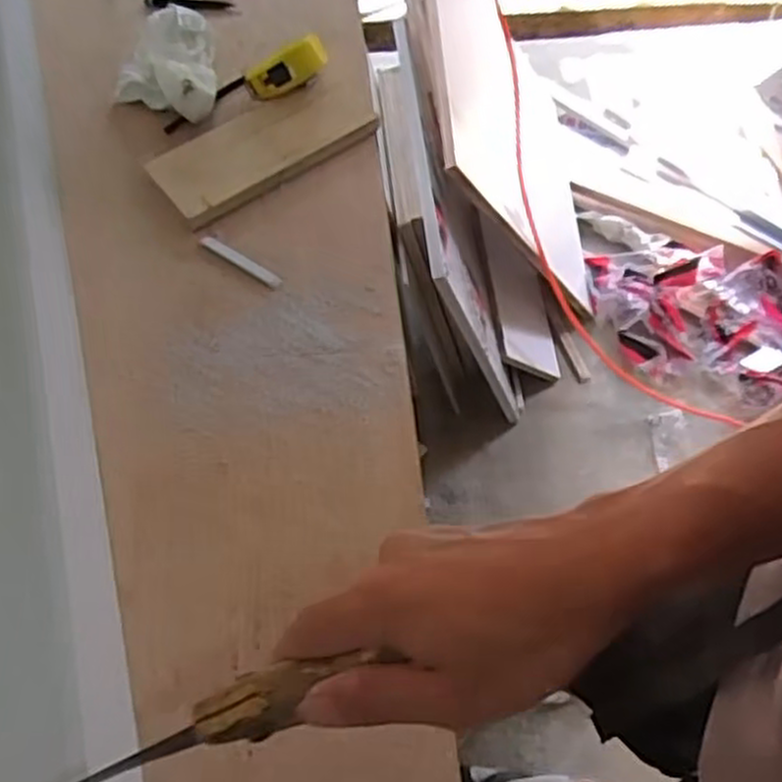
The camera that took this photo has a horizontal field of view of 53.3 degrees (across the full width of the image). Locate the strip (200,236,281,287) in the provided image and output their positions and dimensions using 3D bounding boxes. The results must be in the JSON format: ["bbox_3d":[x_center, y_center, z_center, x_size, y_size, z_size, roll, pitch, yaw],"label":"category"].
[{"bbox_3d":[-0.125,-0.108,0.644,0.083,0.004,0.010,33,67,18],"label":"strip"}]

